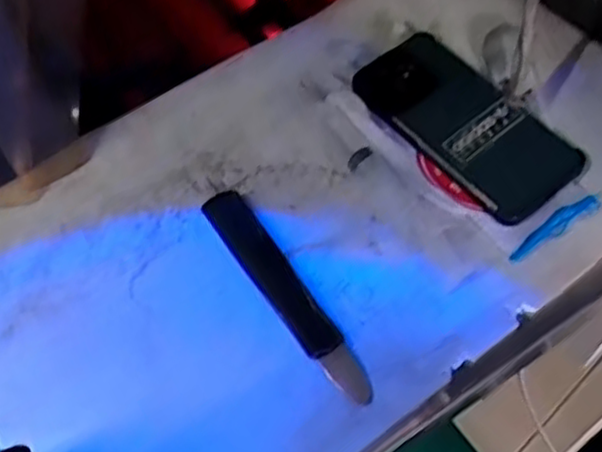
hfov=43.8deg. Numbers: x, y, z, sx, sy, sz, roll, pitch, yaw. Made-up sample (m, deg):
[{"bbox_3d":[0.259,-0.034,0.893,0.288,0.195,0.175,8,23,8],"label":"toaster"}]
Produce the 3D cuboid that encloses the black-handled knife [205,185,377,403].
[{"bbox_3d":[-0.009,0.041,0.474,0.028,0.013,0.168,-29,64,-18],"label":"black-handled knife"}]

